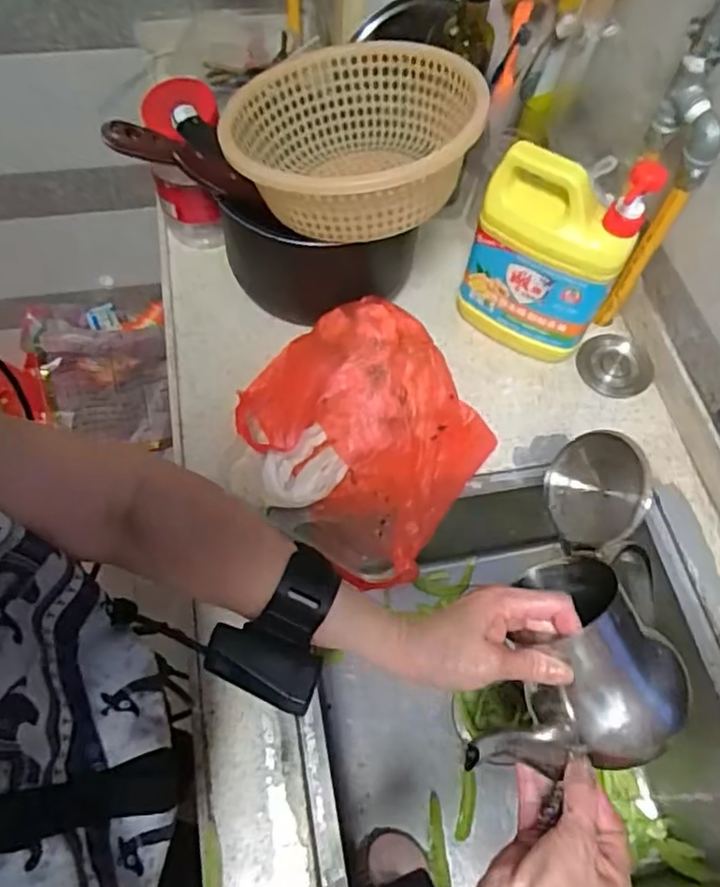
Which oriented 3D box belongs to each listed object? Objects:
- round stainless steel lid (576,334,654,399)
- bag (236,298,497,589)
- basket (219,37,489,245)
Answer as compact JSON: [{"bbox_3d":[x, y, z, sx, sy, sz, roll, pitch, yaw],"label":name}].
[{"bbox_3d":[0.291,-0.089,0.745,0.081,0.017,0.072,33,65,14],"label":"round stainless steel lid"},{"bbox_3d":[0.007,-0.007,0.653,0.215,0.084,0.257,-29,67,-17],"label":"bag"},{"bbox_3d":[-0.009,-0.286,0.616,0.219,0.125,0.229,1,62,-3],"label":"basket"}]

